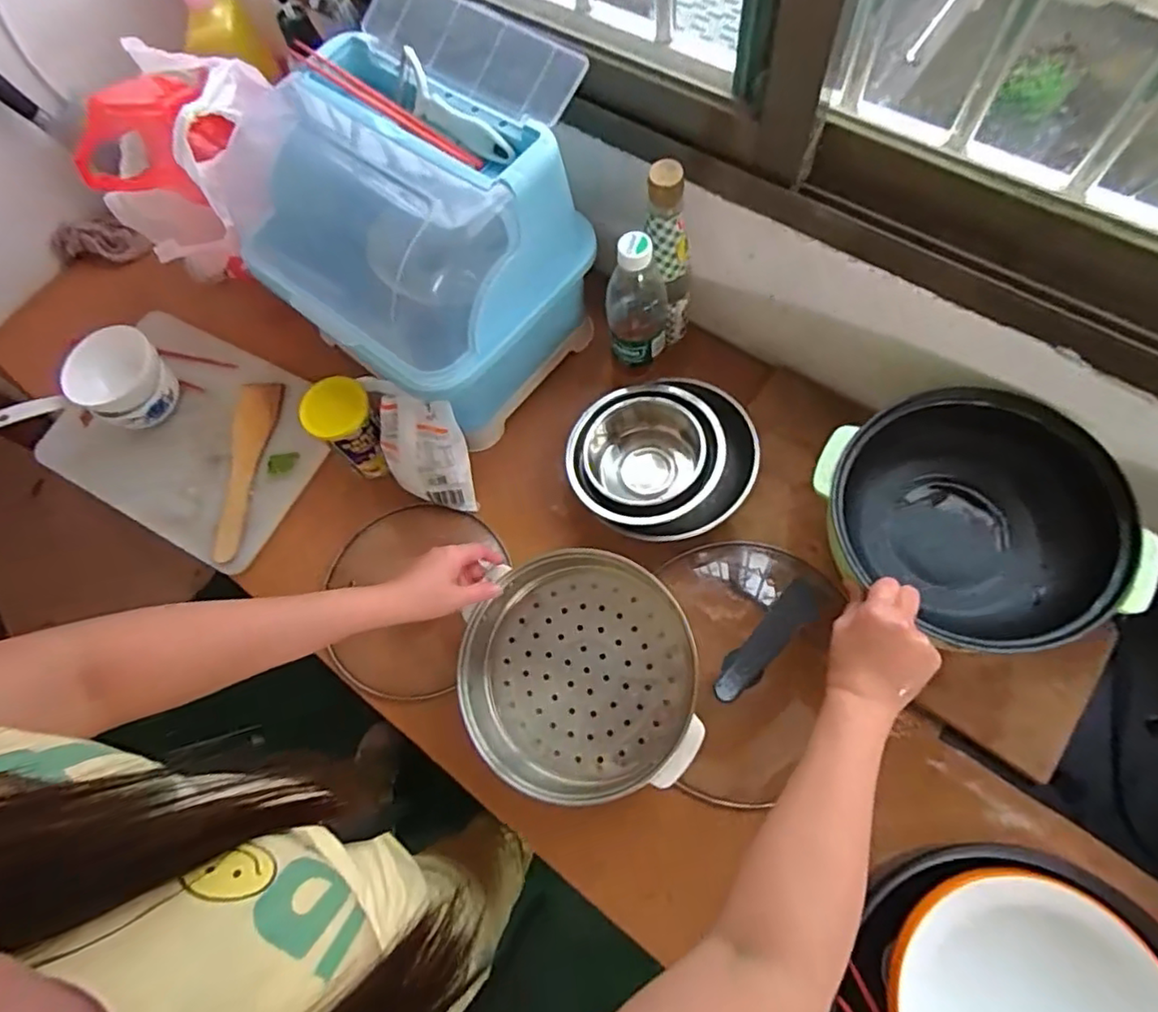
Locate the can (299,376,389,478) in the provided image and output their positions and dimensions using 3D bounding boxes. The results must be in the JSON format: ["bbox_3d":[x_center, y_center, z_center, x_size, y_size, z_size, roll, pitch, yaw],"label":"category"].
[{"bbox_3d":[-0.268,-0.088,0.730,0.075,0.109,0.087,-39,72,-12],"label":"can"}]

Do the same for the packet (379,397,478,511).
[{"bbox_3d":[-0.174,-0.052,0.705,0.097,0.140,0.021,4,36,8],"label":"packet"}]

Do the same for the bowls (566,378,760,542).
[{"bbox_3d":[0.094,-0.048,0.713,0.205,0.076,0.186,-16,69,-4],"label":"bowls"}]

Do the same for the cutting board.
[{"bbox_3d":[-0.500,-0.094,0.815,0.355,0.016,0.257,25,73,14],"label":"cutting board"}]

